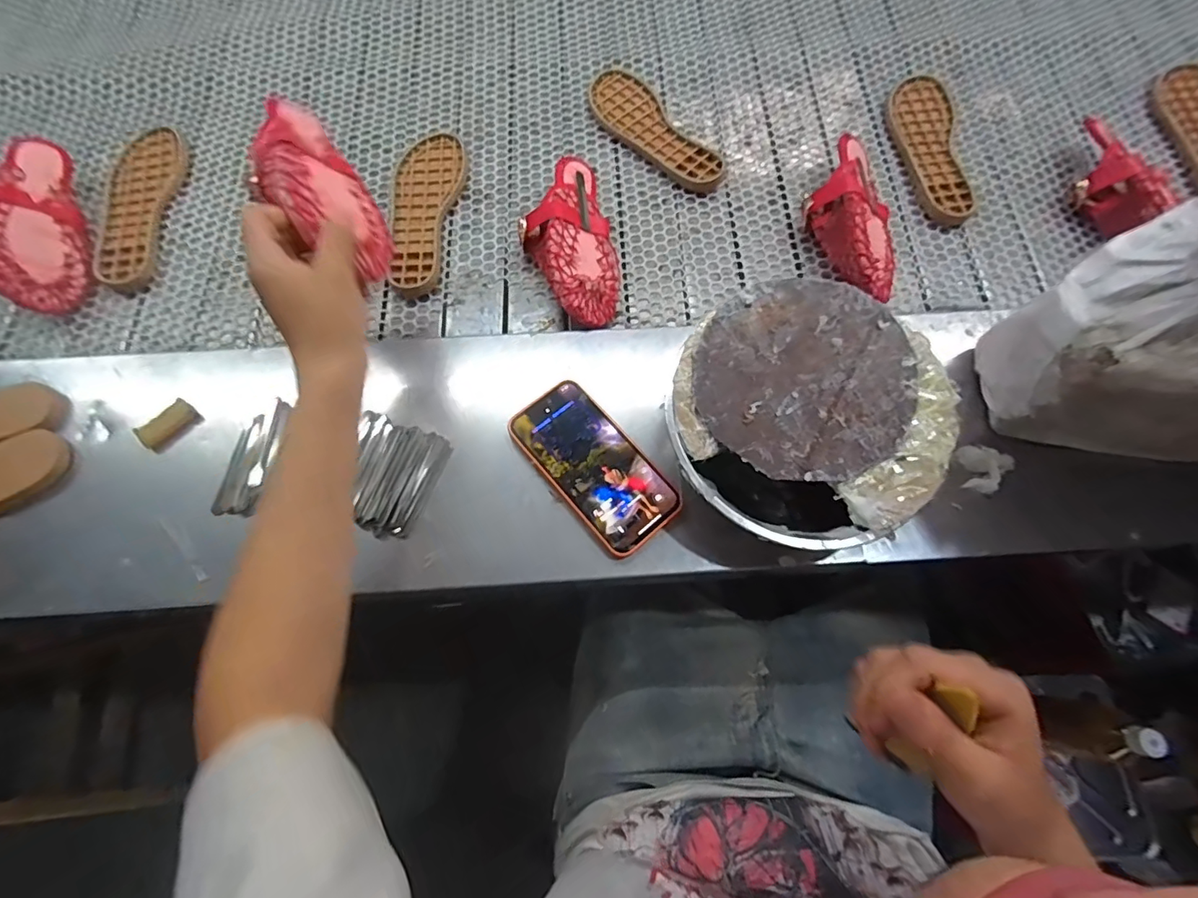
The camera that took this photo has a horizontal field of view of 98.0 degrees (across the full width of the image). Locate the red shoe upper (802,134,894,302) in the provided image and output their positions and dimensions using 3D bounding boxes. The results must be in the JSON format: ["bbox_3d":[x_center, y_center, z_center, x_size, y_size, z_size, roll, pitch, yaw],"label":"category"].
[{"bbox_3d":[0.279,-0.257,0.580,0.087,0.062,0.195,-7,74,-3],"label":"red shoe upper"}]

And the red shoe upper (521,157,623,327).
[{"bbox_3d":[-0.033,-0.226,0.562,0.093,0.064,0.211,-13,74,-4],"label":"red shoe upper"}]

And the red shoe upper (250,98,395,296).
[{"bbox_3d":[-0.231,-0.216,0.413,0.070,0.059,0.192,-30,75,-9],"label":"red shoe upper"}]

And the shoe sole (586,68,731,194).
[{"bbox_3d":[0.067,-0.399,0.644,0.080,0.018,0.222,-37,77,-11],"label":"shoe sole"}]

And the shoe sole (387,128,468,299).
[{"bbox_3d":[-0.201,-0.276,0.598,0.076,0.019,0.227,1,74,0],"label":"shoe sole"}]

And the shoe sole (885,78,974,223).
[{"bbox_3d":[0.414,-0.374,0.644,0.083,0.017,0.222,-4,74,-2],"label":"shoe sole"}]

